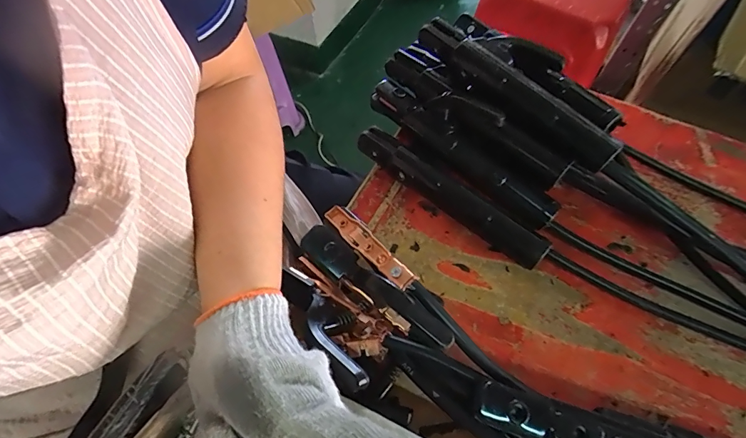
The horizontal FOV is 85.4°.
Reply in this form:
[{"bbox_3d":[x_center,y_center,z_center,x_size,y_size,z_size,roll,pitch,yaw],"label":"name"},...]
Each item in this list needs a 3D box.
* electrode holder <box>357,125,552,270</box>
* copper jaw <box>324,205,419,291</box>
[{"bbox_3d":[0.065,-0.024,0.360,0.189,0.030,0.023,37,66,18],"label":"electrode holder"},{"bbox_3d":[-0.005,0.018,0.297,0.019,0.006,0.096,-33,49,-18],"label":"copper jaw"}]

